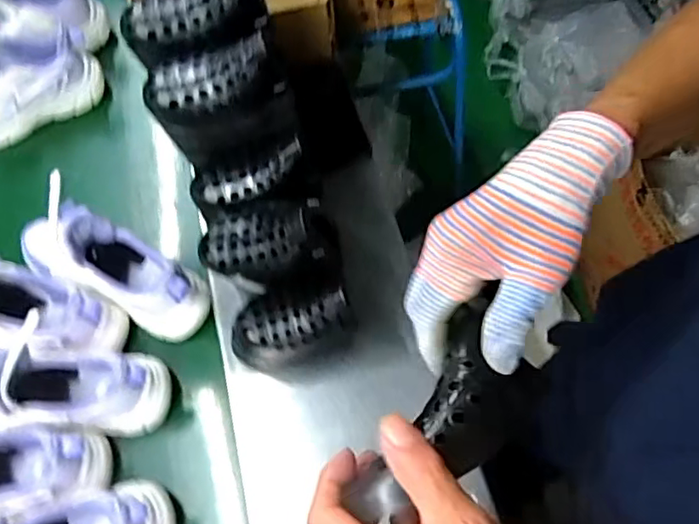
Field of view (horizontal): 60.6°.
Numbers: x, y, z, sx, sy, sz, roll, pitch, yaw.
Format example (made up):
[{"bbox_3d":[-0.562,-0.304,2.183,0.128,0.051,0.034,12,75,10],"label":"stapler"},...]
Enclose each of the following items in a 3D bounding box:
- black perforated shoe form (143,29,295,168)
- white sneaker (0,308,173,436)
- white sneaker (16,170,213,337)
[{"bbox_3d":[-0.136,-0.168,0.635,0.138,0.130,0.055,-11,63,-4],"label":"black perforated shoe form"},{"bbox_3d":[-0.316,0.123,0.615,0.232,0.121,0.095,0,62,2],"label":"white sneaker"},{"bbox_3d":[-0.279,-0.008,0.676,0.246,0.125,0.082,23,65,13],"label":"white sneaker"}]

